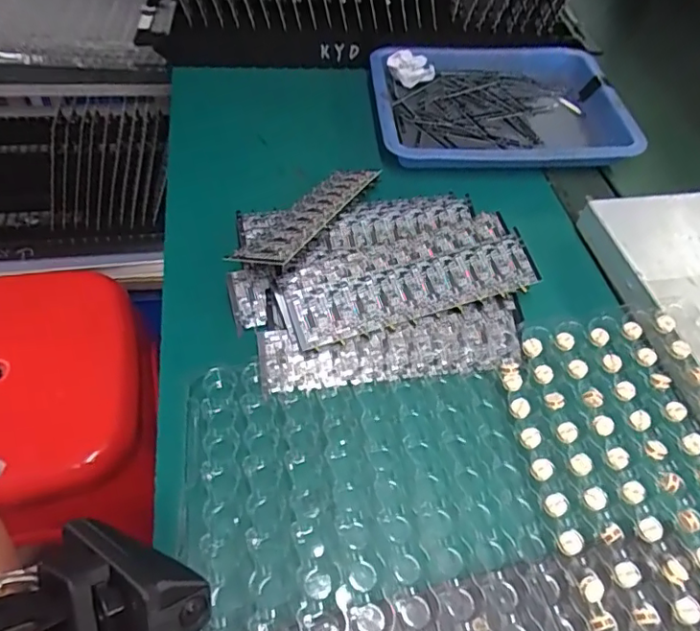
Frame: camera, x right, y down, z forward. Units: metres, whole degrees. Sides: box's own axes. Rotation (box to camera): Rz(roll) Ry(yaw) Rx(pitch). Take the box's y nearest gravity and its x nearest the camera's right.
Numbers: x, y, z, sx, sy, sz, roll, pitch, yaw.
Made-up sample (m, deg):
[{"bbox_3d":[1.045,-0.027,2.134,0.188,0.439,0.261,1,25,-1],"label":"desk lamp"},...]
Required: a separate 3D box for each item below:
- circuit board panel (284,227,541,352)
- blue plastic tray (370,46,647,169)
[{"bbox_3d":[0.043,-0.017,0.351,0.164,0.004,0.039,-17,73,-15],"label":"circuit board panel"},{"bbox_3d":[0.131,-0.187,0.503,0.214,0.034,0.167,-1,52,-7],"label":"blue plastic tray"}]

